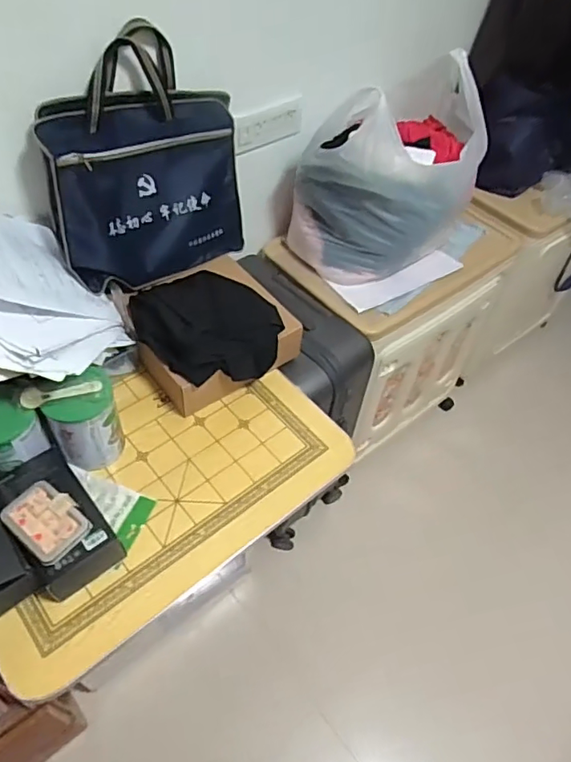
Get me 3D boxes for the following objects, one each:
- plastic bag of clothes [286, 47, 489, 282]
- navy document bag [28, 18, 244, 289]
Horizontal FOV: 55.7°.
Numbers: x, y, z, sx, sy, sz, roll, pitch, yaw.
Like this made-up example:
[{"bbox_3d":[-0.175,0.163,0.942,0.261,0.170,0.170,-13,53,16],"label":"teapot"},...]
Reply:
[{"bbox_3d":[0.245,-0.486,1.224,0.337,0.353,0.439,26,53,16],"label":"plastic bag of clothes"},{"bbox_3d":[-0.232,-0.377,0.931,0.080,0.394,0.376,17,34,41],"label":"navy document bag"}]

